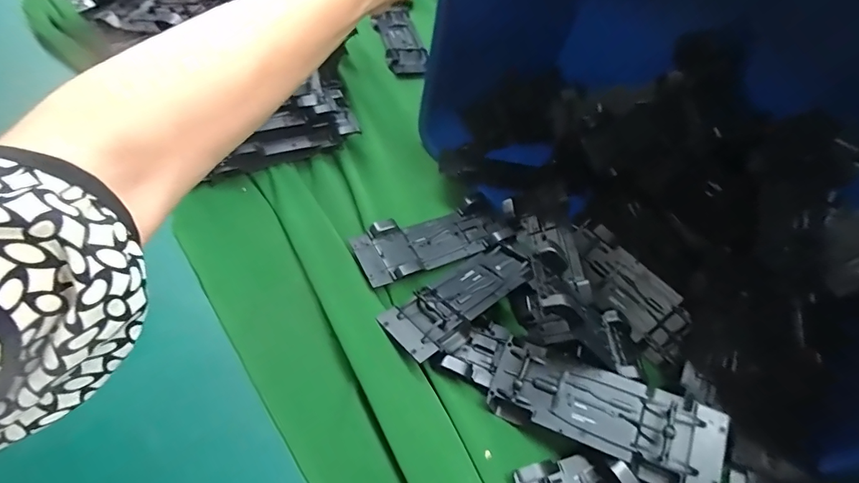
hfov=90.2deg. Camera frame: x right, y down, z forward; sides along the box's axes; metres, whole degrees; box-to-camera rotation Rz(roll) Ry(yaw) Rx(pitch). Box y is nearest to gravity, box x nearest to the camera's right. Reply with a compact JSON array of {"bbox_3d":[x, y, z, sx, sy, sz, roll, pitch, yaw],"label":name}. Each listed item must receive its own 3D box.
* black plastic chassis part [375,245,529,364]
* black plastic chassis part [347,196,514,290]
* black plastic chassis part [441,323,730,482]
[{"bbox_3d":[0.035,0.059,0.458,0.171,0.031,0.071,-30,46,-26],"label":"black plastic chassis part"},{"bbox_3d":[0.004,-0.002,0.511,0.183,0.028,0.076,-19,62,-23],"label":"black plastic chassis part"},{"bbox_3d":[0.139,0.147,0.400,0.235,0.030,0.078,18,63,22],"label":"black plastic chassis part"}]

